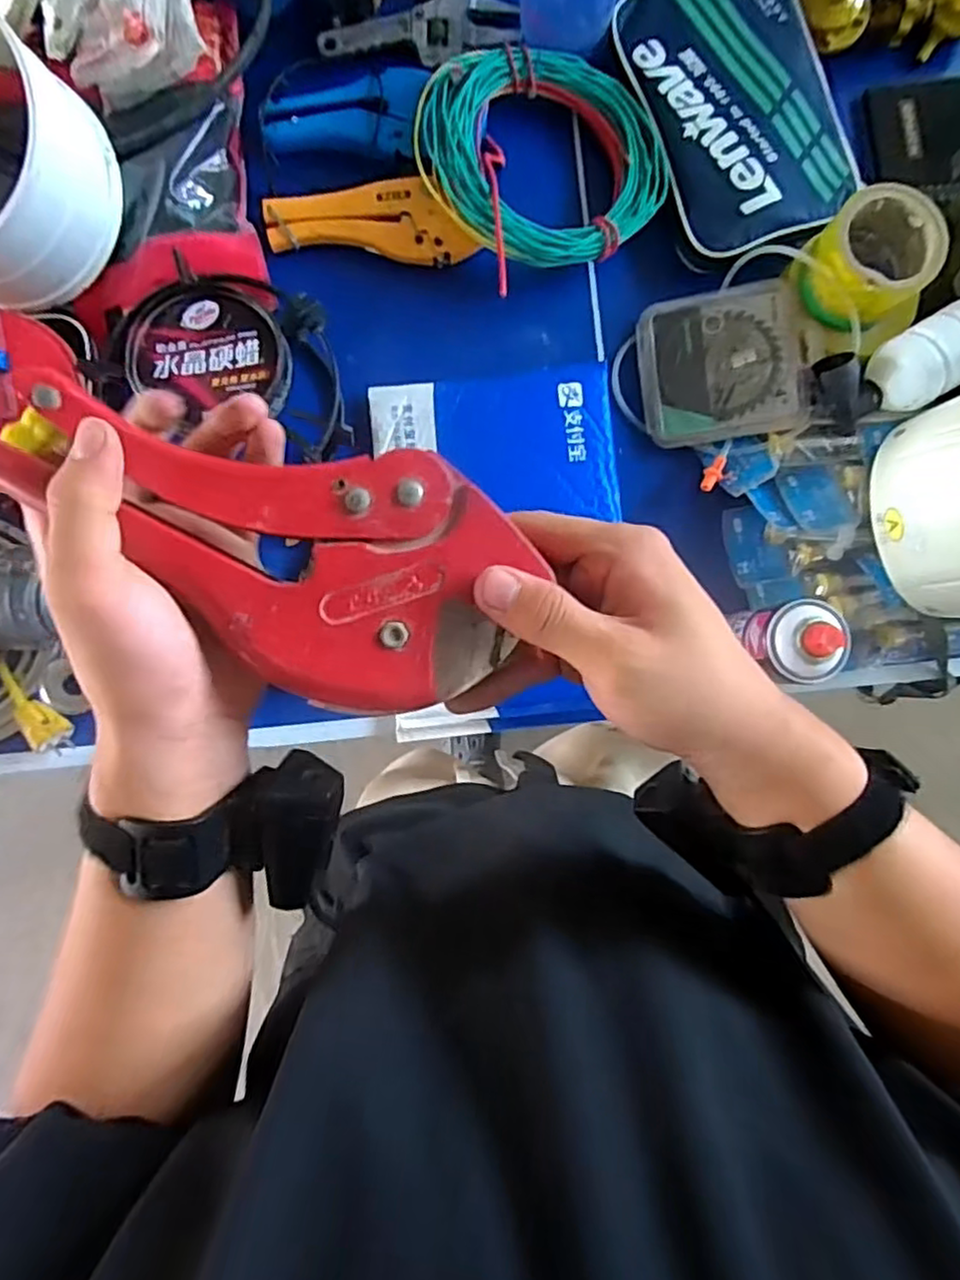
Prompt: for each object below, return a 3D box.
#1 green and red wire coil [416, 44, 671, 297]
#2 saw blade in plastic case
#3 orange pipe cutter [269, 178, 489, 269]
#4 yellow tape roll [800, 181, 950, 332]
[{"bbox_3d":[0.058,-0.454,0.622,0.222,0.075,0.213,0,88,-2],"label":"green and red wire coil"},{"bbox_3d":[0.231,-0.265,0.647,0.143,0.010,0.142,-6,87,12],"label":"saw blade in plastic case"},{"bbox_3d":[-0.103,-0.404,0.645,0.193,0.018,0.073,2,88,-2],"label":"orange pipe cutter"},{"bbox_3d":[0.348,-0.338,0.606,0.105,0.068,0.097,0,88,-2],"label":"yellow tape roll"}]

